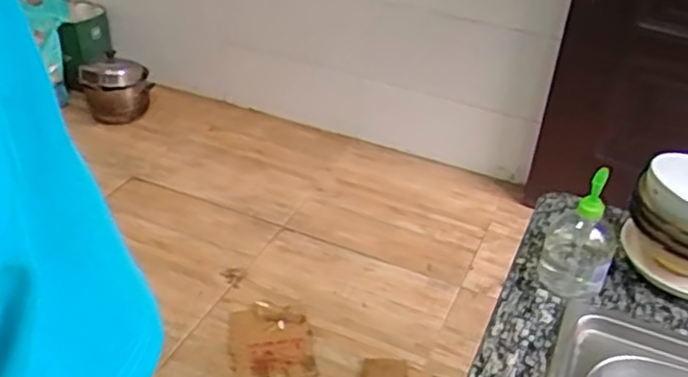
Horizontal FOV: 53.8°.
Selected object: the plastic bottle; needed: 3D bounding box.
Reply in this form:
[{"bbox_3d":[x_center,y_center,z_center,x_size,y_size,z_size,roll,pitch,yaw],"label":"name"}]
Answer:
[{"bbox_3d":[0.309,0.055,0.883,0.093,0.159,0.095,17,39,19],"label":"plastic bottle"}]

